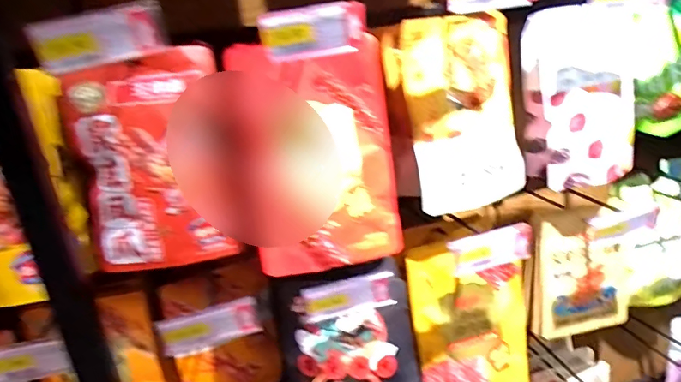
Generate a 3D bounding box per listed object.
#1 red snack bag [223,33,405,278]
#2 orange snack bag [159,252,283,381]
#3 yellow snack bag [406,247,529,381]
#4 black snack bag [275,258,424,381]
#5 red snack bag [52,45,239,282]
[{"bbox_3d":[-0.020,-0.037,0.532,0.168,0.229,0.067,-11,20,-11],"label":"red snack bag"},{"bbox_3d":[-0.168,0.217,0.703,0.145,0.222,0.026,-14,20,-20],"label":"orange snack bag"},{"bbox_3d":[0.189,0.189,0.668,0.170,0.248,0.069,-13,20,-16],"label":"yellow snack bag"},{"bbox_3d":[0.013,0.215,0.638,0.175,0.226,0.077,-10,2,4],"label":"black snack bag"},{"bbox_3d":[-0.215,-0.028,0.547,0.164,0.232,0.058,-8,19,-4],"label":"red snack bag"}]

